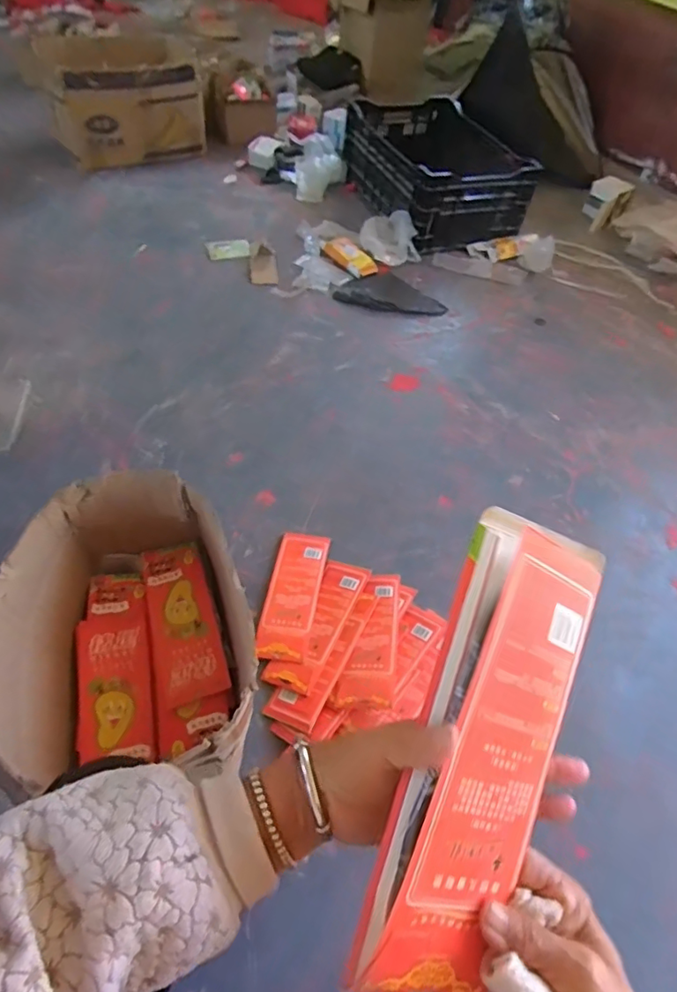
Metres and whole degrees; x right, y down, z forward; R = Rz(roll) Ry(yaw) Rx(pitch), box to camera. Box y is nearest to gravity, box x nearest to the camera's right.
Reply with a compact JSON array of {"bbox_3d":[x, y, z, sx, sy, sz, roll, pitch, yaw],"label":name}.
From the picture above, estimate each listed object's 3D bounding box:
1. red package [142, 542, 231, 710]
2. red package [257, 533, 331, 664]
[{"bbox_3d":[-0.226,0.176,0.768,0.087,0.026,0.234,-14,56,-14],"label":"red package"},{"bbox_3d":[-0.075,0.165,0.910,0.085,0.007,0.243,7,46,5],"label":"red package"}]

